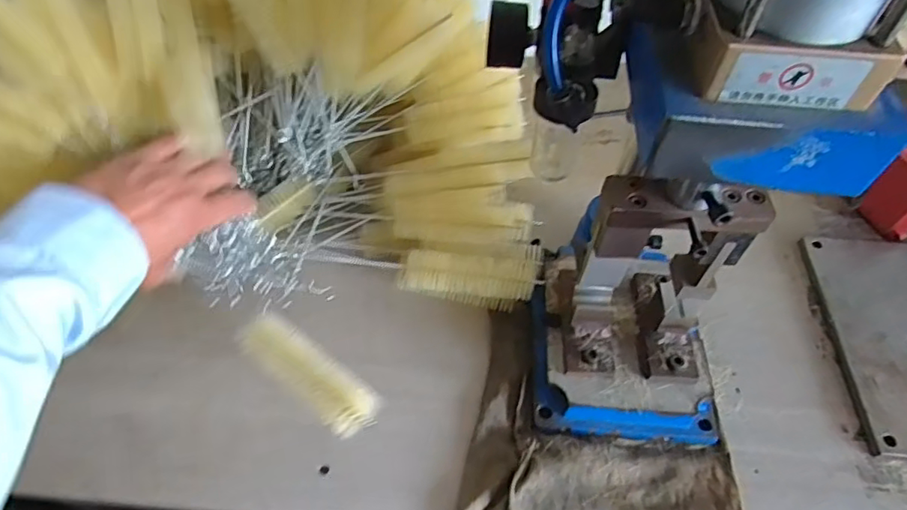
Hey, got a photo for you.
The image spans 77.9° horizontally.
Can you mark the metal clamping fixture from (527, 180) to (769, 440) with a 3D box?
[{"bbox_3d":[0.147,0.019,0.424,0.156,0.195,0.181,1,54,-1],"label":"metal clamping fixture"}]

